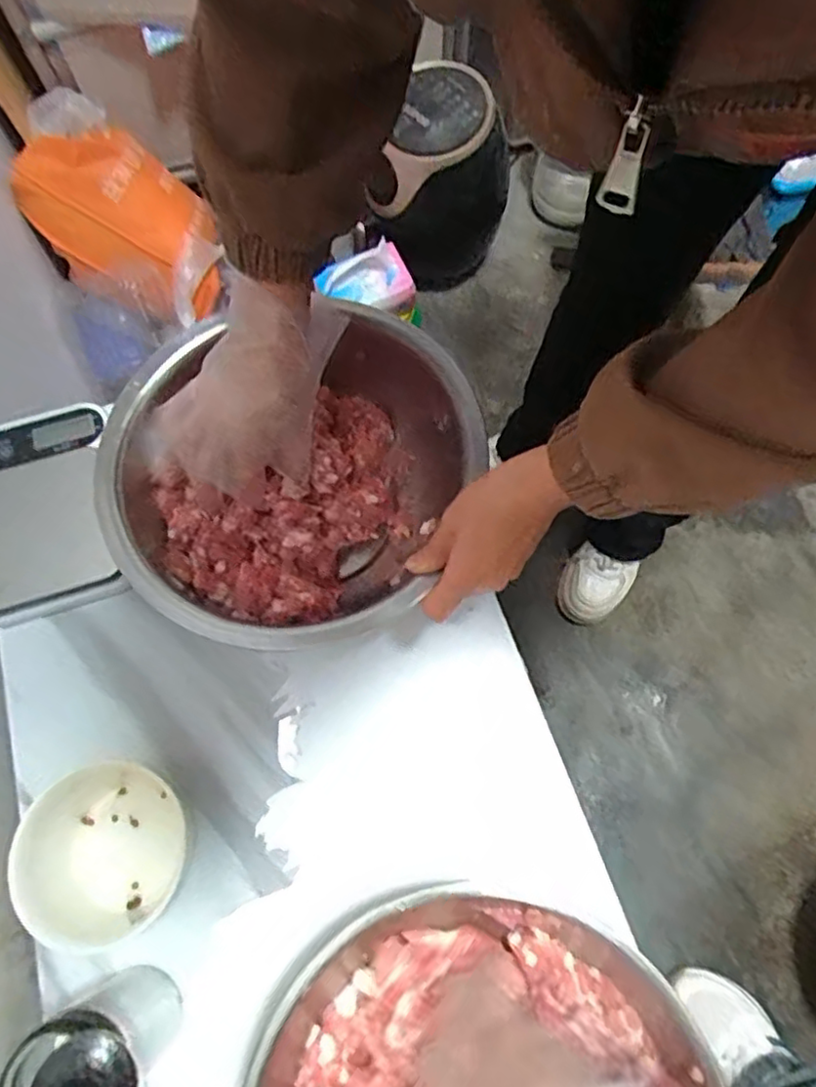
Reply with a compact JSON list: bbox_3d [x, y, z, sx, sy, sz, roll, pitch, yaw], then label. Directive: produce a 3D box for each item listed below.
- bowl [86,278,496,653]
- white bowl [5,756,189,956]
[{"bbox_3d":[-0.089,-0.059,0.512,0.261,0.097,0.281,0,71,1],"label":"bowl"},{"bbox_3d":[-0.215,0.214,0.448,0.107,0.038,0.115,0,71,1],"label":"white bowl"}]

